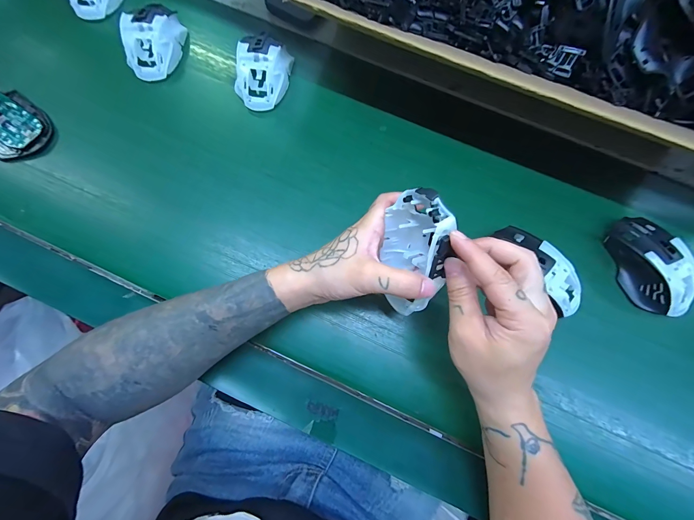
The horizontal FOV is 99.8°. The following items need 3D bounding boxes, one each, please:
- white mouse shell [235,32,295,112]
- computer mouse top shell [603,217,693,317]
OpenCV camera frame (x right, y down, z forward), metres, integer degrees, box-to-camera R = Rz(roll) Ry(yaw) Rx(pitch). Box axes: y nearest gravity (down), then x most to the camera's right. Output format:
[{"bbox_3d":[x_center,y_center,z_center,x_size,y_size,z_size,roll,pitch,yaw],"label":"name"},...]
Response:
[{"bbox_3d":[-0.109,-0.244,0.378,0.060,0.037,0.093,11,73,4],"label":"white mouse shell"},{"bbox_3d":[0.341,0.005,0.325,0.056,0.036,0.112,-16,73,-4],"label":"computer mouse top shell"}]

